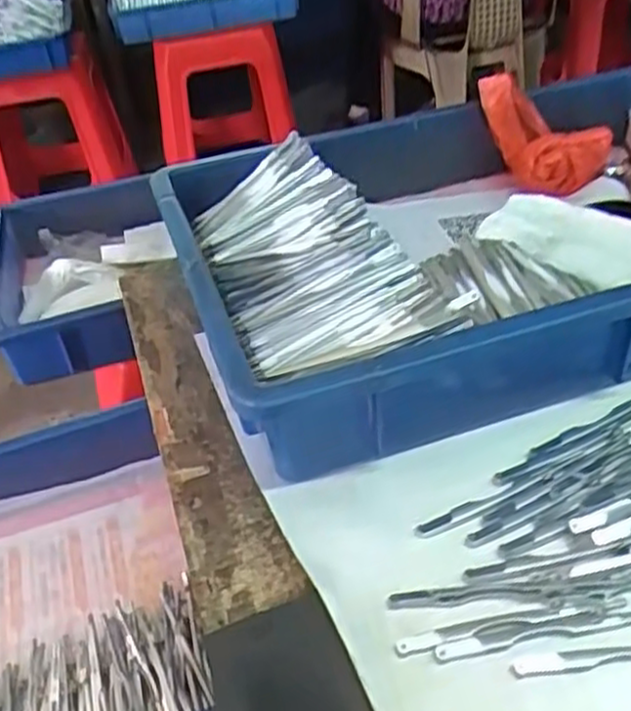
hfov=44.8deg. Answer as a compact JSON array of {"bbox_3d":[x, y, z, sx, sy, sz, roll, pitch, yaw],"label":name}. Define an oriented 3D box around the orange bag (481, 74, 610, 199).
[{"bbox_3d":[0.164,-0.160,0.549,0.079,0.079,0.046,17,44,28],"label":"orange bag"}]

